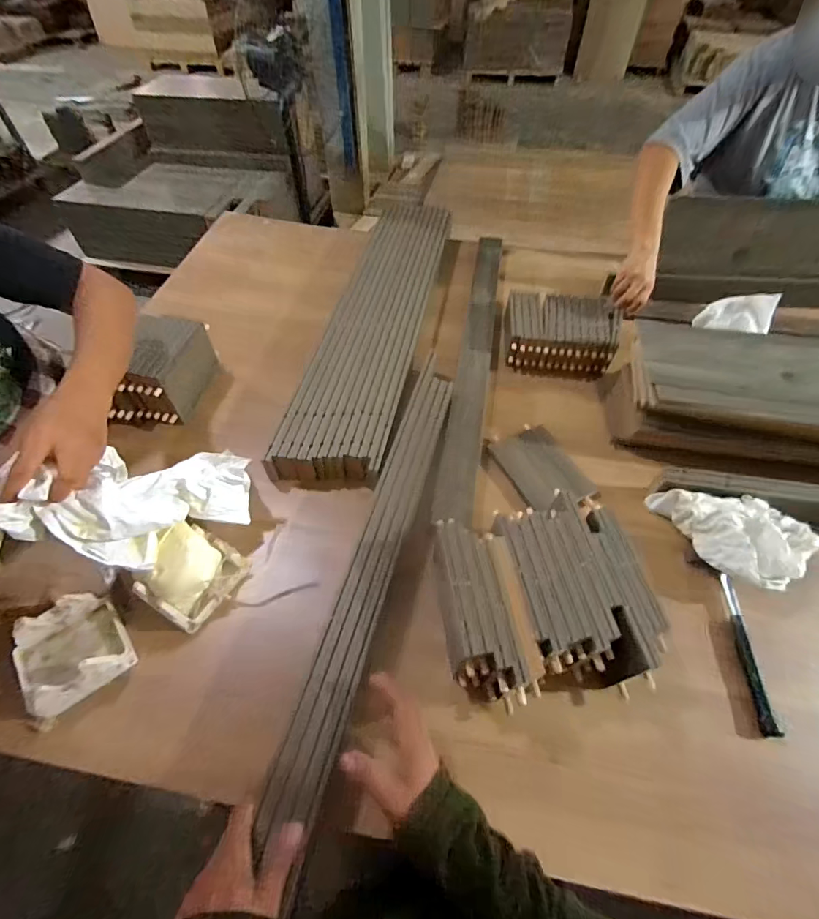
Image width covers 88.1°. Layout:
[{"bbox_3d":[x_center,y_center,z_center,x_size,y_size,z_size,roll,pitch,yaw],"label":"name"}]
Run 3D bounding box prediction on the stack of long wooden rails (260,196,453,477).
[{"bbox_3d":[-0.057,-0.308,0.885,0.180,0.045,0.823,8,54,6],"label":"stack of long wooden rails"}]

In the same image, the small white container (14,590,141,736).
[{"bbox_3d":[-0.411,0.231,0.509,0.108,0.051,0.118,-35,61,-23],"label":"small white container"}]

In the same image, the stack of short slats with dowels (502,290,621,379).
[{"bbox_3d":[0.303,-0.259,0.866,0.219,0.070,0.175,11,55,7],"label":"stack of short slats with dowels"}]

